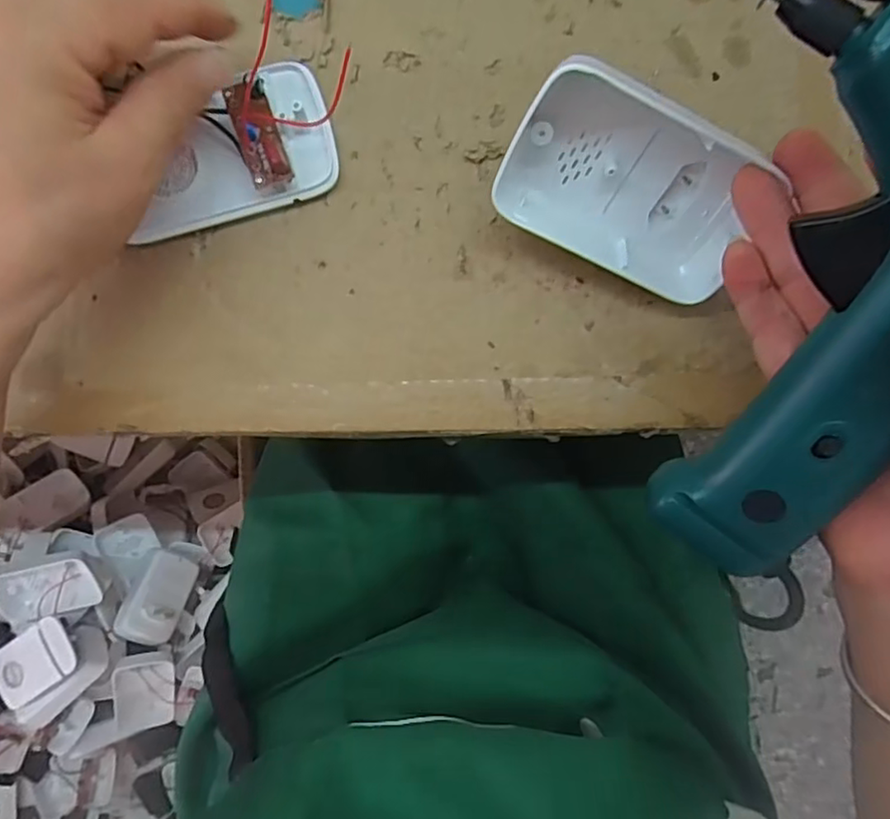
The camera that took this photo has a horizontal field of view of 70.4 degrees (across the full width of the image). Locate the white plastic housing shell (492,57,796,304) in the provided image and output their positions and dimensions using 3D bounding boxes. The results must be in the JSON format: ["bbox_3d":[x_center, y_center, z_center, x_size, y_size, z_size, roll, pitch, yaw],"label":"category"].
[{"bbox_3d":[0.069,-0.083,0.243,0.091,0.021,0.066,23,127,-7],"label":"white plastic housing shell"}]

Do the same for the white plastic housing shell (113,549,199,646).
[{"bbox_3d":[-0.303,0.200,0.670,0.056,0.021,0.092,37,55,-30],"label":"white plastic housing shell"}]

